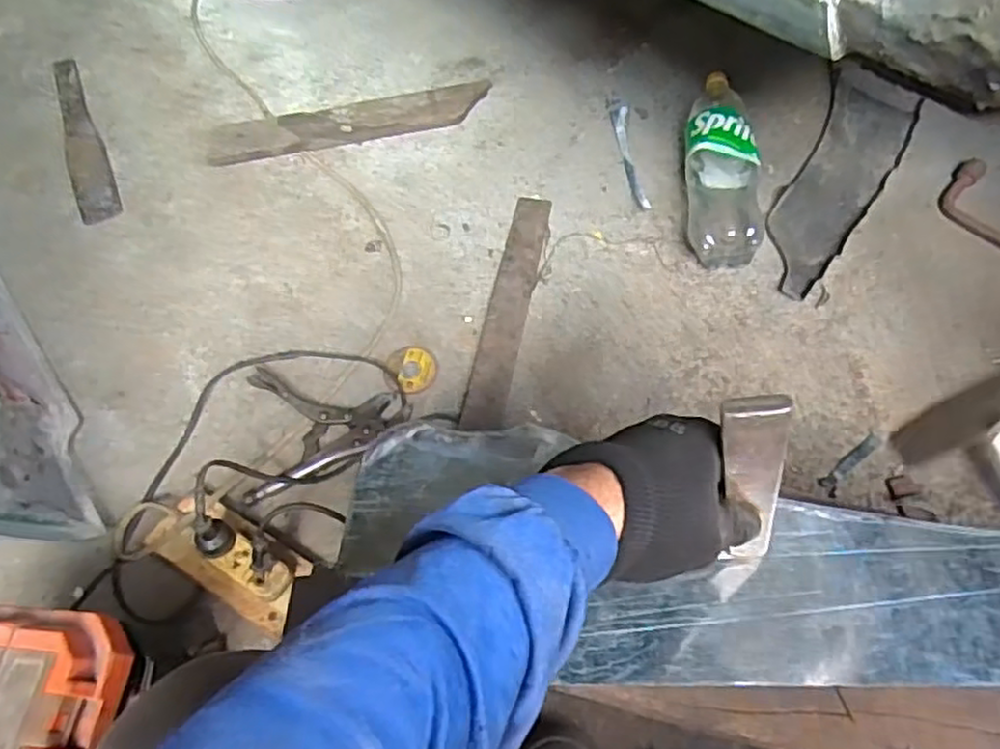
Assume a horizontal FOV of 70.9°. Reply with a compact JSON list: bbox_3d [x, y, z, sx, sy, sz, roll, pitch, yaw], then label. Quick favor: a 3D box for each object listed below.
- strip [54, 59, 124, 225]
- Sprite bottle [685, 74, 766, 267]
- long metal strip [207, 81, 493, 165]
[{"bbox_3d":[-0.676,-0.389,1.131,0.058,0.006,0.392,-23,61,-10],"label":"strip"},{"bbox_3d":[0.306,-0.297,0.980,0.101,0.085,0.332,0,60,4],"label":"Sprite bottle"},{"bbox_3d":[-0.233,-0.397,1.103,0.447,0.022,0.086,-12,60,-3],"label":"long metal strip"}]

